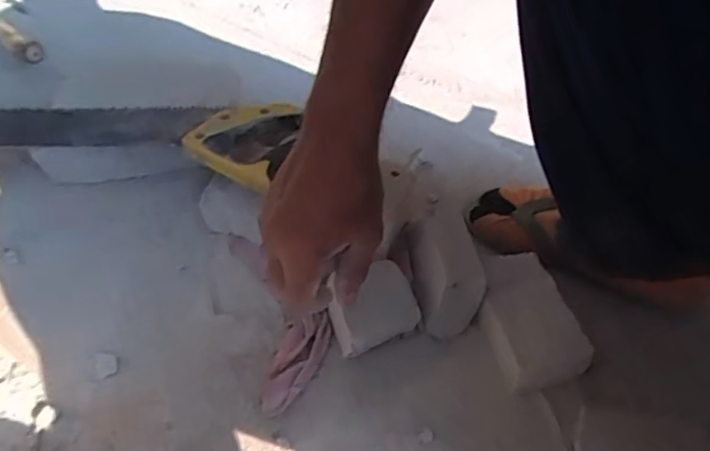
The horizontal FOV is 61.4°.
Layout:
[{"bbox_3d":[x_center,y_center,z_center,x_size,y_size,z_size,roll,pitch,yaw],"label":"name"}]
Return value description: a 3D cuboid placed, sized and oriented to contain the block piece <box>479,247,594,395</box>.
[{"bbox_3d":[0.160,0.091,0.580,0.080,0.046,0.133,-10,52,-12],"label":"block piece"}]

